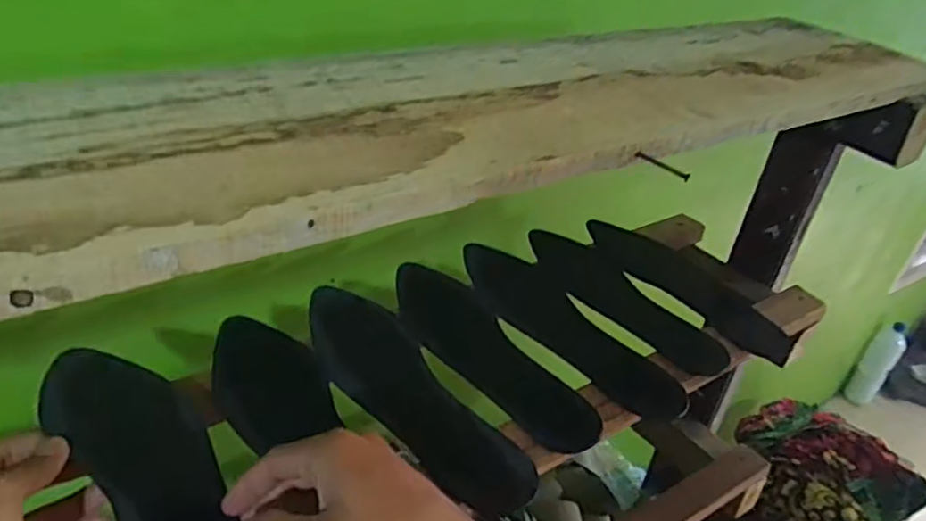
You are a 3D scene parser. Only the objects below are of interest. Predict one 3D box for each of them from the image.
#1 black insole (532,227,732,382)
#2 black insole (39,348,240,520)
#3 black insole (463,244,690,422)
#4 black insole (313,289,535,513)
[{"bbox_3d":[0.146,0.033,0.617,0.084,0.010,0.238,-16,41,-31],"label":"black insole"},{"bbox_3d":[-0.175,0.123,0.359,0.067,0.021,0.239,-20,47,-34],"label":"black insole"},{"bbox_3d":[0.084,0.058,0.563,0.077,0.014,0.245,-18,42,-32],"label":"black insole"},{"bbox_3d":[-0.047,0.094,0.477,0.075,0.005,0.248,-18,42,-33],"label":"black insole"}]

